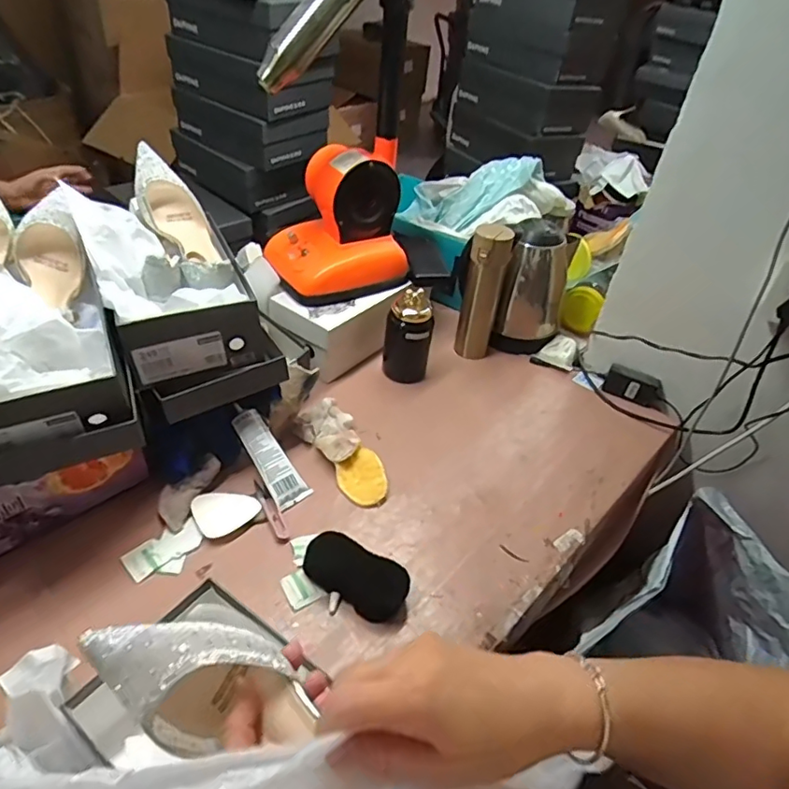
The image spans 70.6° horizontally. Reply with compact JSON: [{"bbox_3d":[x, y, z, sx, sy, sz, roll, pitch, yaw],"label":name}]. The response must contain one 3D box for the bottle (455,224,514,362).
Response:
[{"bbox_3d":[0.149,-0.172,0.969,0.074,0.237,0.058,14,42,7],"label":"bottle"}]

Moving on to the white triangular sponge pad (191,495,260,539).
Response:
[{"bbox_3d":[-0.216,0.148,0.716,0.076,0.010,0.064,-22,49,-30],"label":"white triangular sponge pad"}]

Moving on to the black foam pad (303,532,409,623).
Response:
[{"bbox_3d":[-0.045,0.212,0.661,0.127,0.034,0.064,27,45,21],"label":"black foam pad"}]

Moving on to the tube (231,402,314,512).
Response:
[{"bbox_3d":[-0.173,0.081,0.757,0.049,0.023,0.154,-30,85,-35],"label":"tube"}]

